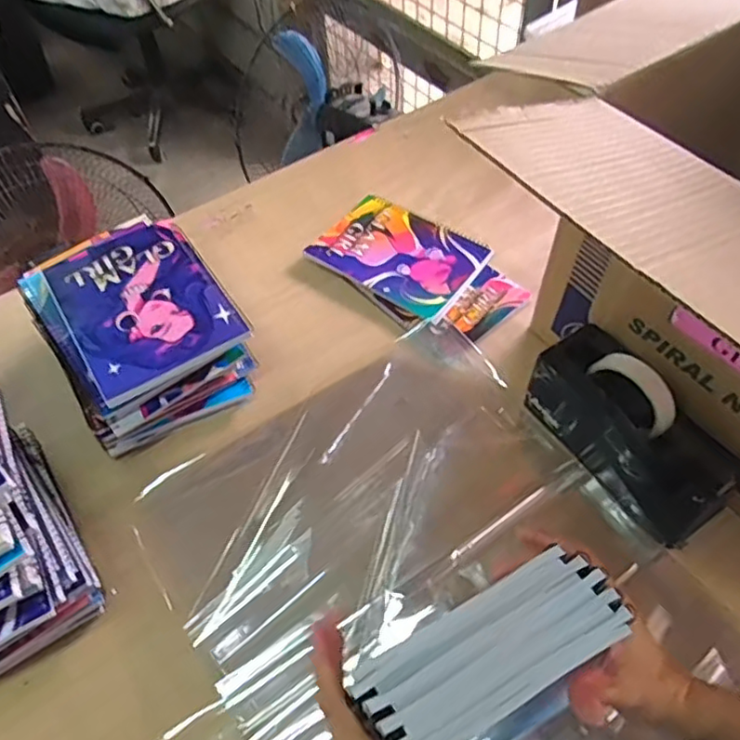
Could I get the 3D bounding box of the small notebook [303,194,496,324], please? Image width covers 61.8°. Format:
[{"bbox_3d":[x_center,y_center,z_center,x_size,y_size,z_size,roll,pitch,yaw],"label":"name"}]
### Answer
[{"bbox_3d":[0.037,-0.151,0.790,0.200,0.010,0.143,31,62,22],"label":"small notebook"}]

